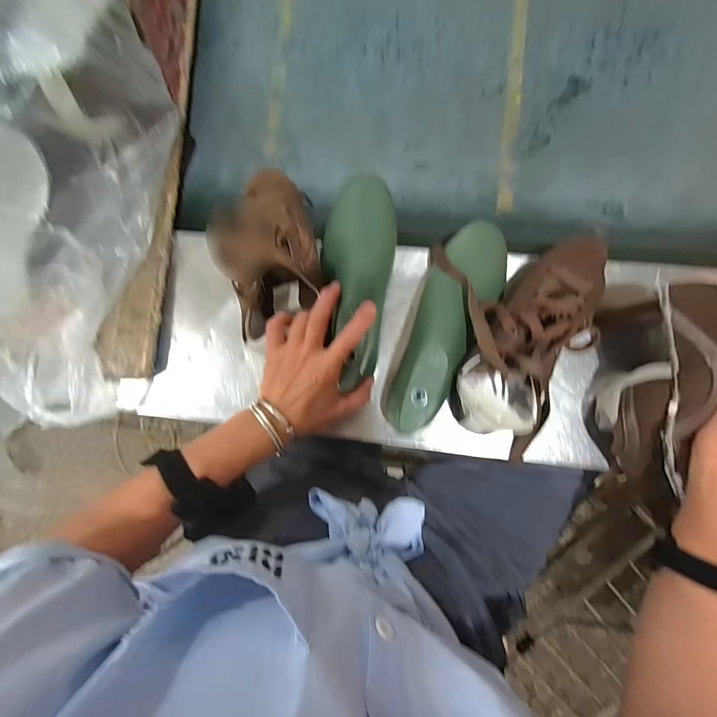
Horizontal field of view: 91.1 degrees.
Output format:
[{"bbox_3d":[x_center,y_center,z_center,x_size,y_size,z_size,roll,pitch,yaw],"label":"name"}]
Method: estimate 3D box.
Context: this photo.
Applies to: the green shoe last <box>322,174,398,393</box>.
[{"bbox_3d":[-0.001,-0.091,0.388,0.083,0.057,0.240,-1,76,6],"label":"green shoe last"}]

